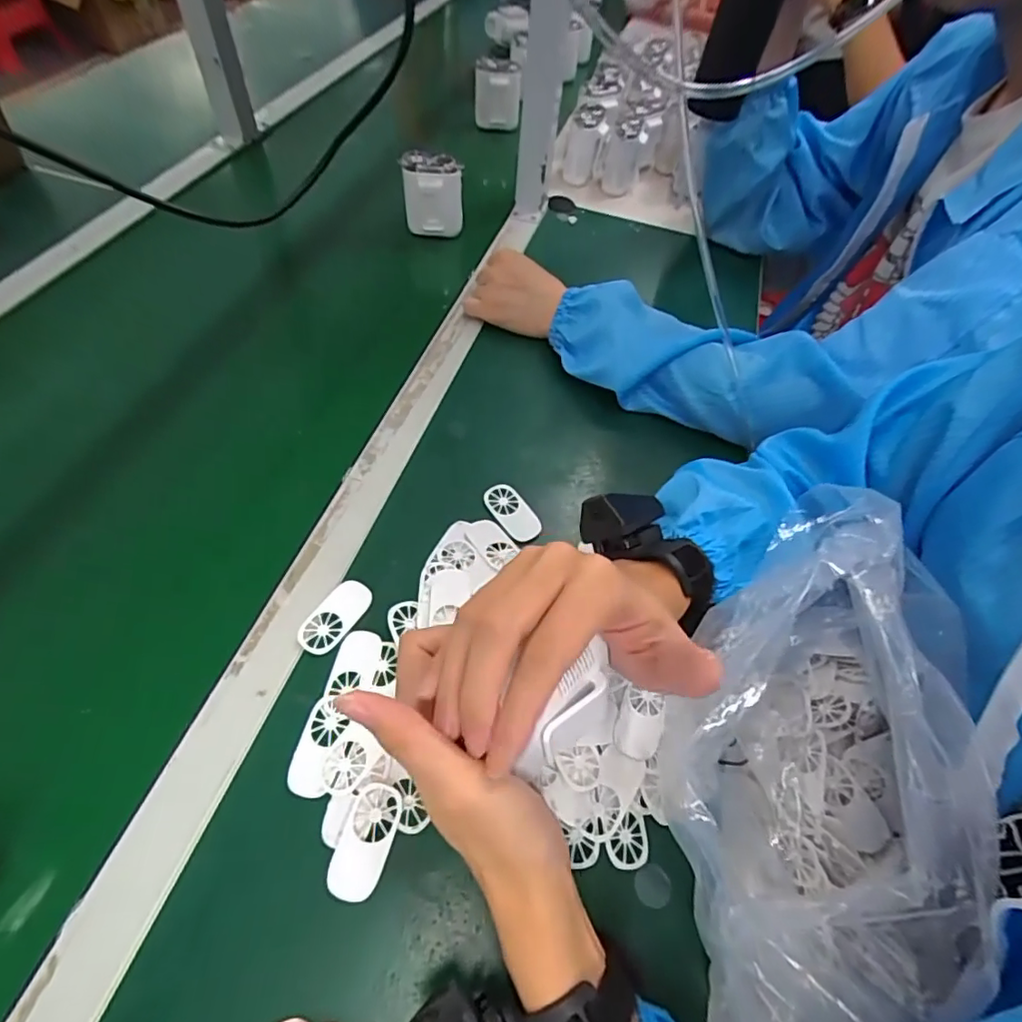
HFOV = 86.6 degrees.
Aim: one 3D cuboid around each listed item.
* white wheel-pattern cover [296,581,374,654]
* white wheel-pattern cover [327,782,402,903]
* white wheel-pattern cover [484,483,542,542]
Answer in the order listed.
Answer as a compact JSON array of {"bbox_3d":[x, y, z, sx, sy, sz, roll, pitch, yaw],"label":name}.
[{"bbox_3d":[-0.125,0.074,0.386,0.029,0.004,0.058,32,60,13],"label":"white wheel-pattern cover"},{"bbox_3d":[-0.084,0.190,0.313,0.029,0.006,0.057,17,58,4],"label":"white wheel-pattern cover"},{"bbox_3d":[0.001,0.000,0.453,0.027,0.004,0.059,-30,66,-22],"label":"white wheel-pattern cover"}]

